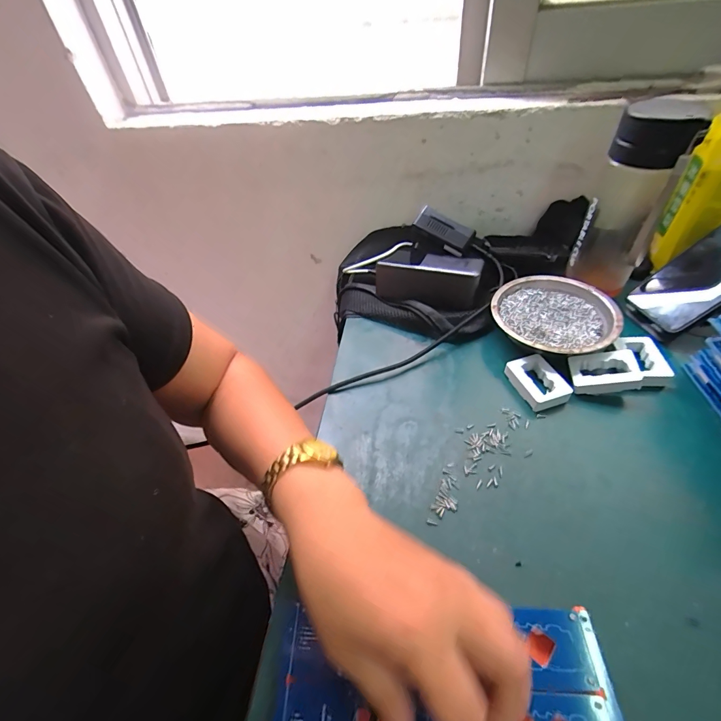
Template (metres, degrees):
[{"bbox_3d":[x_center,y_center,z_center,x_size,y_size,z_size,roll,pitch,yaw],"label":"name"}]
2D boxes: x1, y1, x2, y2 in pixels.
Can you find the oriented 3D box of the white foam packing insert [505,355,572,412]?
[{"bbox_3d":[0.180,0.023,0.380,0.042,0.019,0.059,-15,46,-9],"label":"white foam packing insert"}]

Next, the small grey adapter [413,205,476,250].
[{"bbox_3d":[0.105,-0.168,0.473,0.072,0.015,0.028,34,95,14],"label":"small grey adapter"}]

